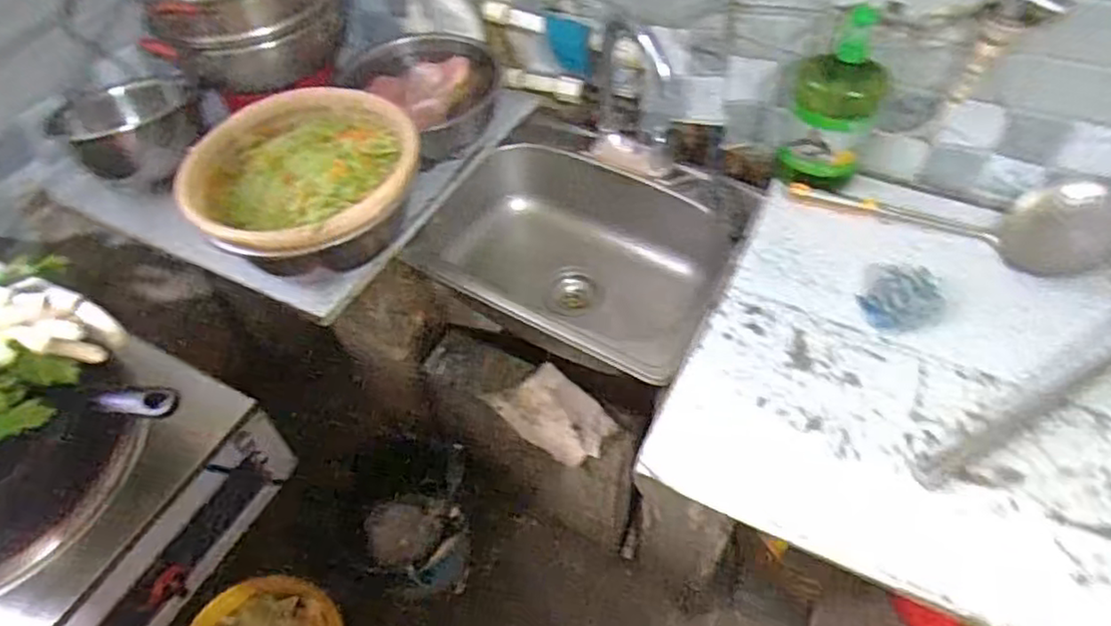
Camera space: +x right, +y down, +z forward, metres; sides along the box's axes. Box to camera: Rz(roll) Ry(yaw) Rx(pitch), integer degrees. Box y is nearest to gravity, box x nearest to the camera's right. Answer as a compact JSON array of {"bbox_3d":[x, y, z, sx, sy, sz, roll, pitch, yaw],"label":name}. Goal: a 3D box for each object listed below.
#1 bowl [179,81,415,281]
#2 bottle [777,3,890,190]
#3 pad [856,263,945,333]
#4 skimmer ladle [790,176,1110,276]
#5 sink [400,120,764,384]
[{"bbox_3d":[-0.347,-0.176,0.983,0.297,0.138,0.294,-1,50,2],"label":"bowl"},{"bbox_3d":[0.393,-0.284,0.978,0.113,0.247,0.099,17,53,16],"label":"bottle"},{"bbox_3d":[0.459,-0.028,0.908,0.106,0.045,0.110,21,54,20],"label":"pad"},{"bbox_3d":[0.574,-0.168,0.969,0.444,0.104,0.117,21,54,20],"label":"skimmer ladle"},{"bbox_3d":[0.062,-0.083,1.177,0.478,0.243,0.415,27,56,23],"label":"sink"}]

